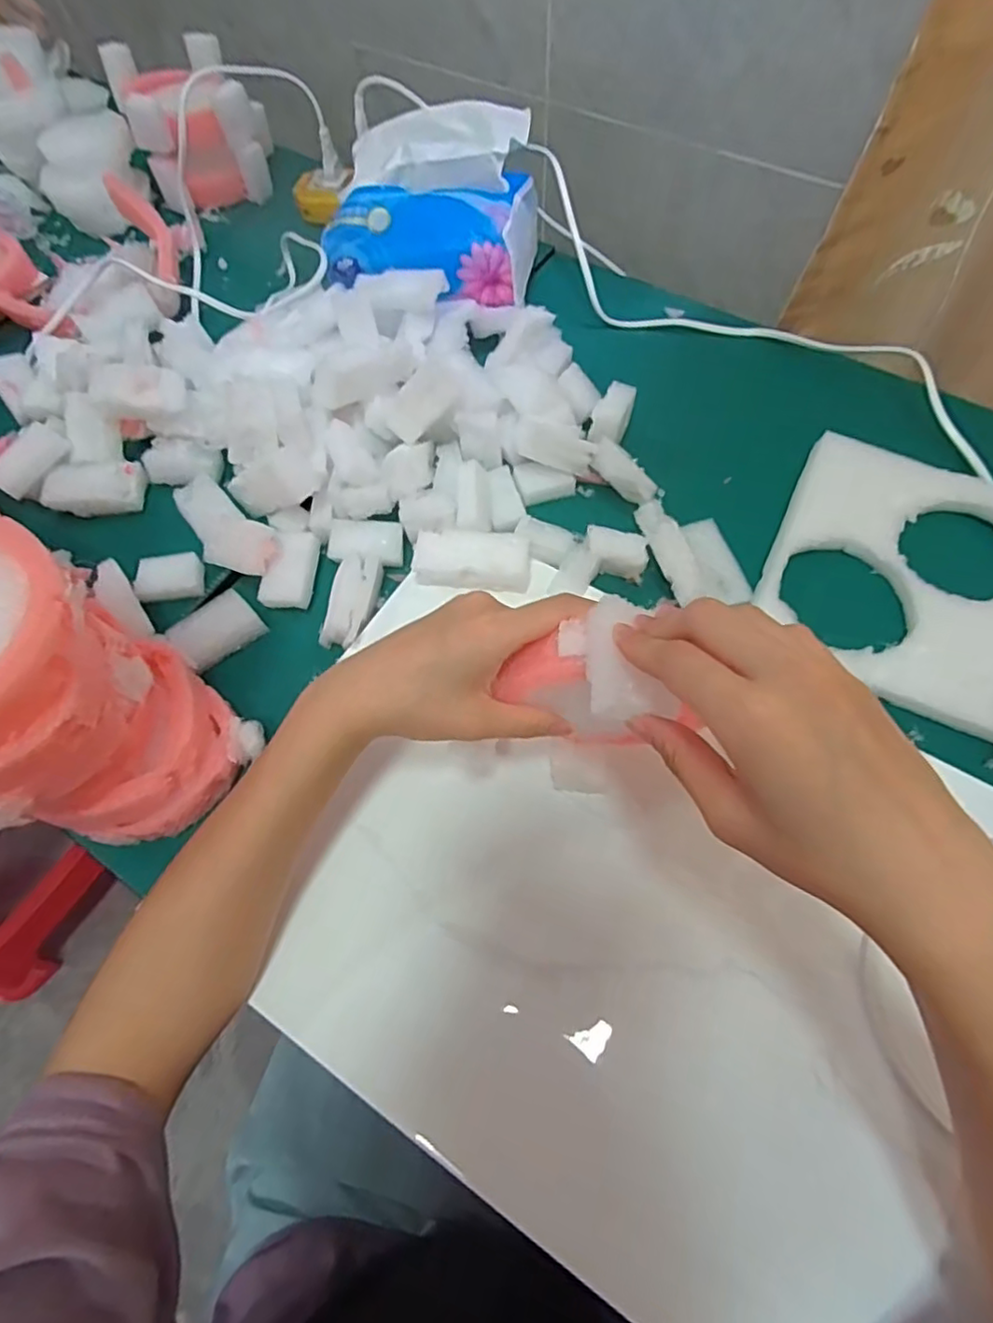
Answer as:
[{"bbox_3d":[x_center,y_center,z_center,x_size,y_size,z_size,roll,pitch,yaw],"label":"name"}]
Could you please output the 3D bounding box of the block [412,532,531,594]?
[{"bbox_3d":[-0.015,-0.064,0.405,0.072,0.019,0.036,3,64,4],"label":"block"}]

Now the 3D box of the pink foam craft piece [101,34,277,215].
[{"bbox_3d":[-0.276,-0.502,0.585,0.121,0.084,0.106,-25,65,-10],"label":"pink foam craft piece"}]

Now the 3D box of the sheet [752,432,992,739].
[{"bbox_3d":[0.270,-0.060,0.397,0.180,0.012,0.183,29,68,15],"label":"sheet"}]

